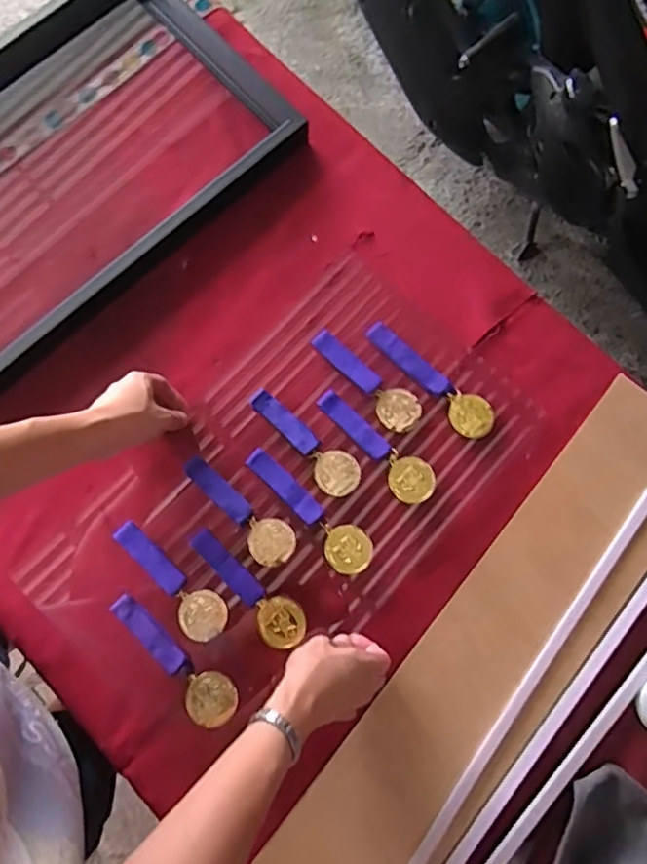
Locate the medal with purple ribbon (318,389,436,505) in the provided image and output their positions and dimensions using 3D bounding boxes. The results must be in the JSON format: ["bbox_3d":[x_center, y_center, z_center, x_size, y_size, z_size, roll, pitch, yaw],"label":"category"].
[{"bbox_3d":[0.061,0.012,0.649,0.045,0.011,0.157,-40,81,-7],"label":"medal with purple ribbon"}]

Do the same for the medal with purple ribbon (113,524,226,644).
[{"bbox_3d":[-0.163,0.156,0.609,0.149,0.013,0.045,39,82,8],"label":"medal with purple ribbon"}]

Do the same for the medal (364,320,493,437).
[{"bbox_3d":[0.124,-0.061,0.674,0.053,0.012,0.175,-41,81,-7],"label":"medal"}]

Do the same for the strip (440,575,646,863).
[{"bbox_3d":[0.221,0.317,0.599,0.023,0.008,0.603,39,82,8],"label":"strip"}]

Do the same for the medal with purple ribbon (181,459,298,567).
[{"bbox_3d":[-0.088,0.081,0.631,0.047,0.010,0.145,-41,81,-7],"label":"medal with purple ribbon"}]

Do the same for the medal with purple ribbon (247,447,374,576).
[{"bbox_3d":[-0.013,0.081,0.631,0.048,0.012,0.168,-41,82,0],"label":"medal with purple ribbon"}]

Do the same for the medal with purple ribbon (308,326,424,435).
[{"bbox_3d":[0.047,-0.058,0.668,0.148,0.009,0.048,39,82,8],"label":"medal with purple ribbon"}]

